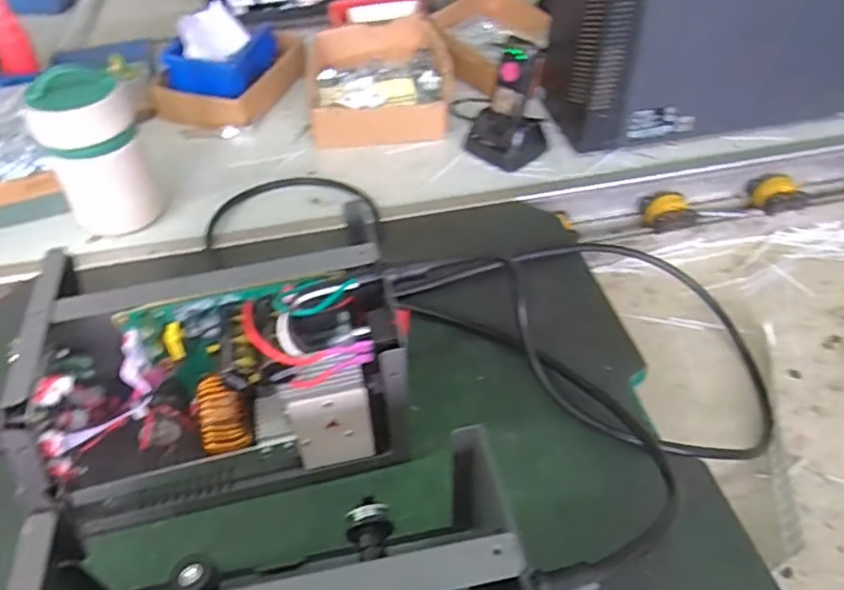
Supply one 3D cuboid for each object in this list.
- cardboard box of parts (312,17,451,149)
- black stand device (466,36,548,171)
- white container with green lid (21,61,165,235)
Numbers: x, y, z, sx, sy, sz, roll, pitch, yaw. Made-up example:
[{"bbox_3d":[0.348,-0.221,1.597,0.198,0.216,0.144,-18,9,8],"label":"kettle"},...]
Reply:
[{"bbox_3d":[-0.062,-0.301,0.873,0.191,0.067,0.234,-4,46,-2],"label":"cardboard box of parts"},{"bbox_3d":[0.110,-0.228,0.740,0.082,0.135,0.078,-25,50,-21],"label":"black stand device"},{"bbox_3d":[-0.340,-0.151,0.651,0.093,0.151,0.075,-25,50,-21],"label":"white container with green lid"}]

